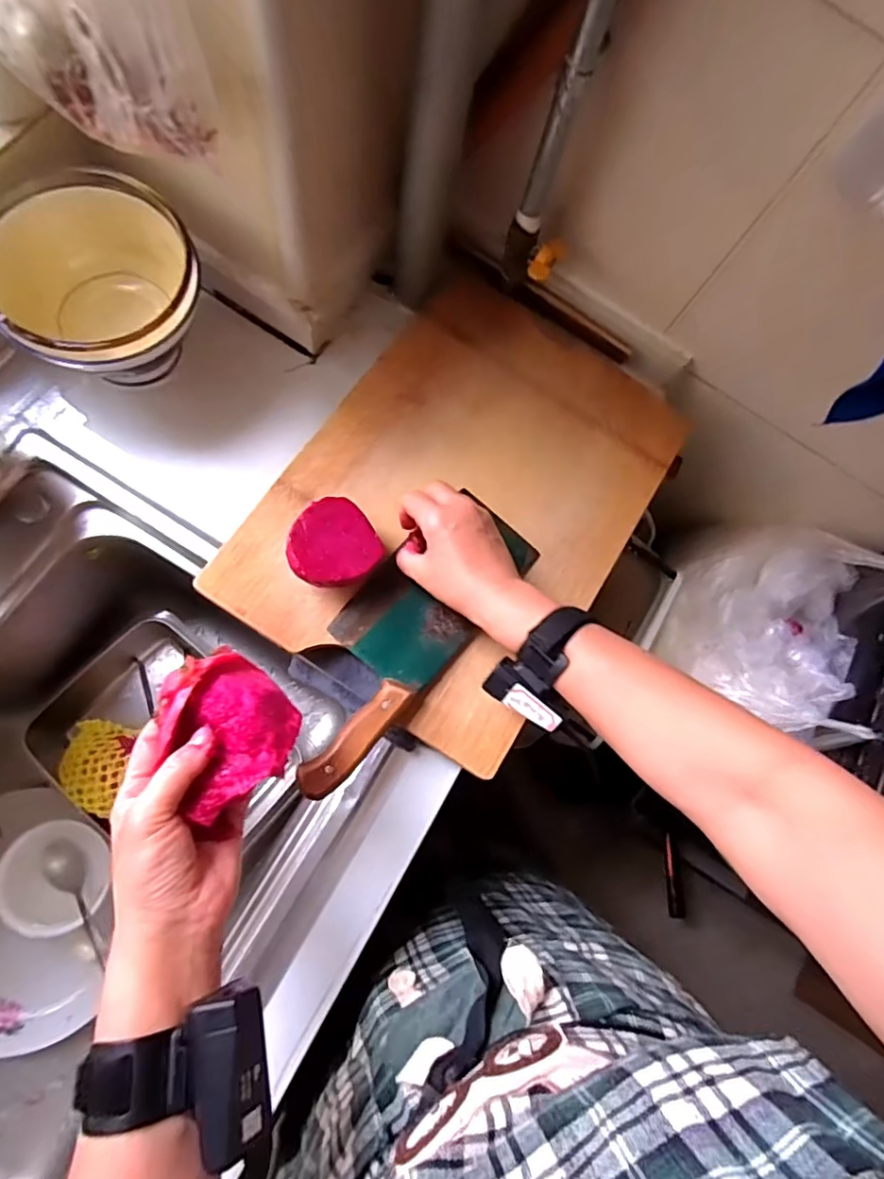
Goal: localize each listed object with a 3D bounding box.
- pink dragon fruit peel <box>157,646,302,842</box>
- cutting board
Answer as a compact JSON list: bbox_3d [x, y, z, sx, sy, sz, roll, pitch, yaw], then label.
[{"bbox_3d":[-0.140,0.093,0.374,0.076,0.047,0.100,-25,76,-9],"label":"pink dragon fruit peel"},{"bbox_3d":[0.038,-0.107,0.565,0.312,0.021,0.472,34,74,0],"label":"cutting board"}]

